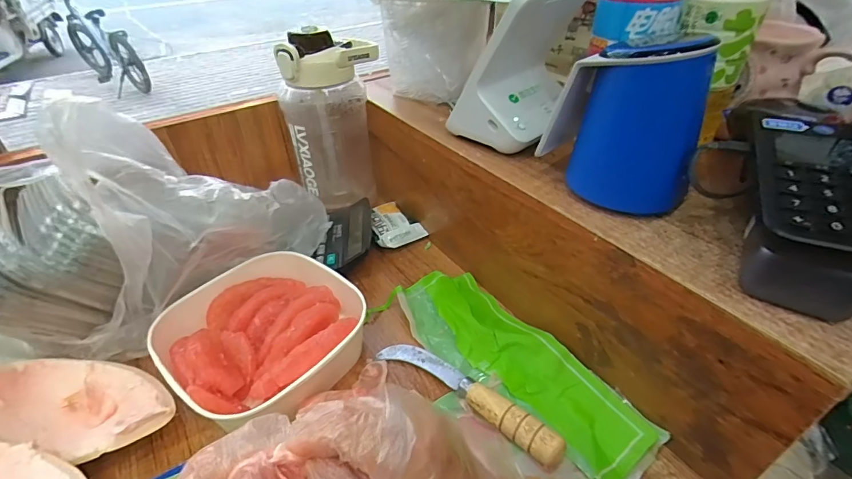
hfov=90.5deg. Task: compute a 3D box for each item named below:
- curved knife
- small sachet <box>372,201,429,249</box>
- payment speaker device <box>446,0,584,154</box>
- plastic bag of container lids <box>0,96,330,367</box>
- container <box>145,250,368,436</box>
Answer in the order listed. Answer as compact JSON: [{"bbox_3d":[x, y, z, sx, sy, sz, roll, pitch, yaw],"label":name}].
[{"bbox_3d":[0.033,0.128,0.364,0.180,0.025,0.027,26,45,31],"label":"curved knife"},{"bbox_3d":[-0.044,-0.018,0.547,0.062,0.028,0.072,-21,42,-24],"label":"small sachet"},{"bbox_3d":[0.088,-0.166,0.408,0.101,0.140,0.114,23,44,28],"label":"payment speaker device"},{"bbox_3d":[-0.277,-0.014,0.381,0.360,0.189,0.141,-15,40,-17],"label":"plastic bag of container lids"},{"bbox_3d":[-0.150,0.086,0.401,0.164,0.054,0.169,27,46,32],"label":"container"}]

